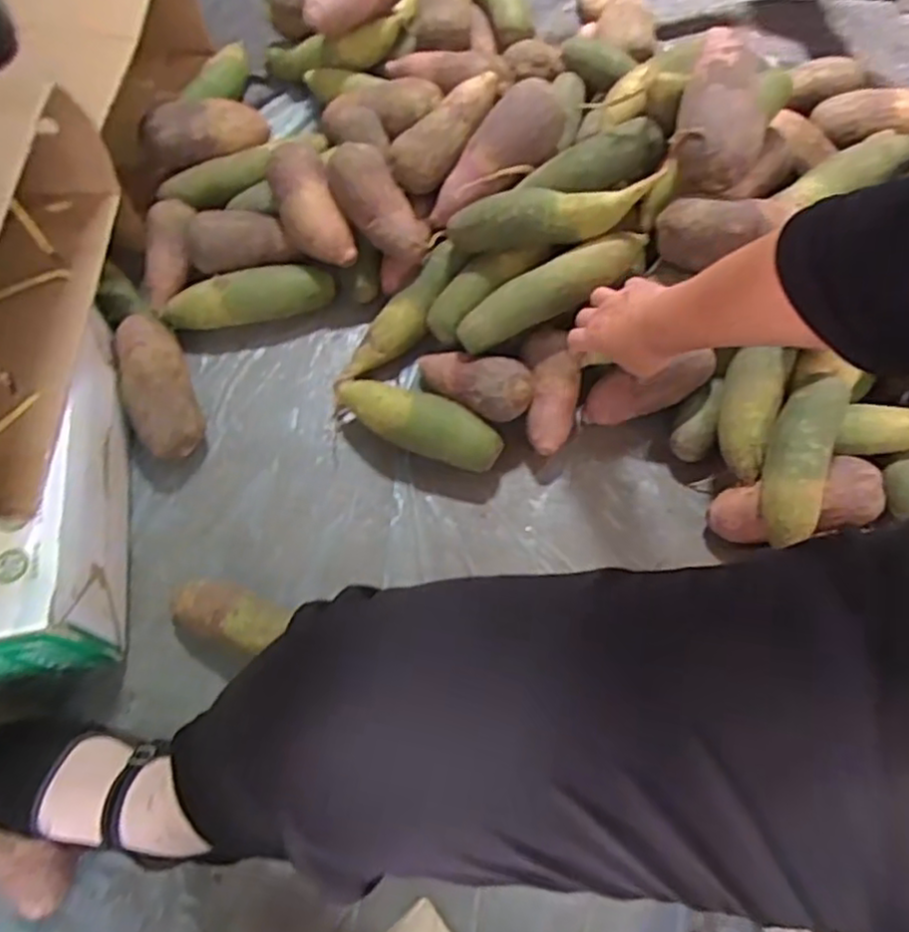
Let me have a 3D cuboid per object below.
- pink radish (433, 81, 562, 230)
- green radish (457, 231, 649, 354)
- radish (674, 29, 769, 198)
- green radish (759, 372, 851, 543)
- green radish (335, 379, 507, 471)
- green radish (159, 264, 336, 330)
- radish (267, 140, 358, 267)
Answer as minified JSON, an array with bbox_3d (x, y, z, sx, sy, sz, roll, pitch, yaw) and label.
[{"bbox_3d":[0.050,-0.333,0.739,0.179,0.061,0.056,-44,74,4],"label":"pink radish"},{"bbox_3d":[0.102,-0.180,0.701,0.211,0.050,0.040,-28,70,3],"label":"green radish"},{"bbox_3d":[0.253,-0.341,0.648,0.078,0.056,0.149,8,85,2],"label":"radish"},{"bbox_3d":[0.317,-0.003,0.638,0.050,0.059,0.161,21,69,7],"label":"green radish"},{"bbox_3d":[-0.042,-0.047,0.721,0.187,0.064,0.058,19,69,6],"label":"green radish"},{"bbox_3d":[-0.239,-0.183,0.784,0.174,0.061,0.067,-10,68,-6],"label":"green radish"},{"bbox_3d":[-0.166,-0.293,0.769,0.066,0.065,0.151,-27,83,-12],"label":"radish"}]

